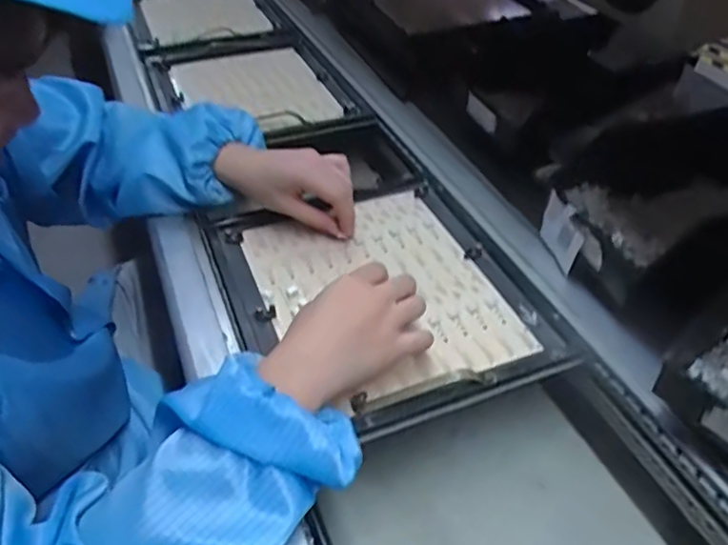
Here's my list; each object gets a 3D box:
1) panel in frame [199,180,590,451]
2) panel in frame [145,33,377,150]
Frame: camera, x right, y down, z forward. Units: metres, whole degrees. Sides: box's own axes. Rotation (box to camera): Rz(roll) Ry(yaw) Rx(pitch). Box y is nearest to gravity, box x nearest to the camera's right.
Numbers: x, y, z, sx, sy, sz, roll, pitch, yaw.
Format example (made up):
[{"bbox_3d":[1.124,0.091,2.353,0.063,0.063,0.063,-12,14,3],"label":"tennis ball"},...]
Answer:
[{"bbox_3d":[0.007,0.012,0.593,0.270,0.025,0.312,-14,45,-16],"label":"panel in frame"},{"bbox_3d":[-0.174,-0.285,0.937,0.253,0.034,0.358,-20,47,-22],"label":"panel in frame"}]

